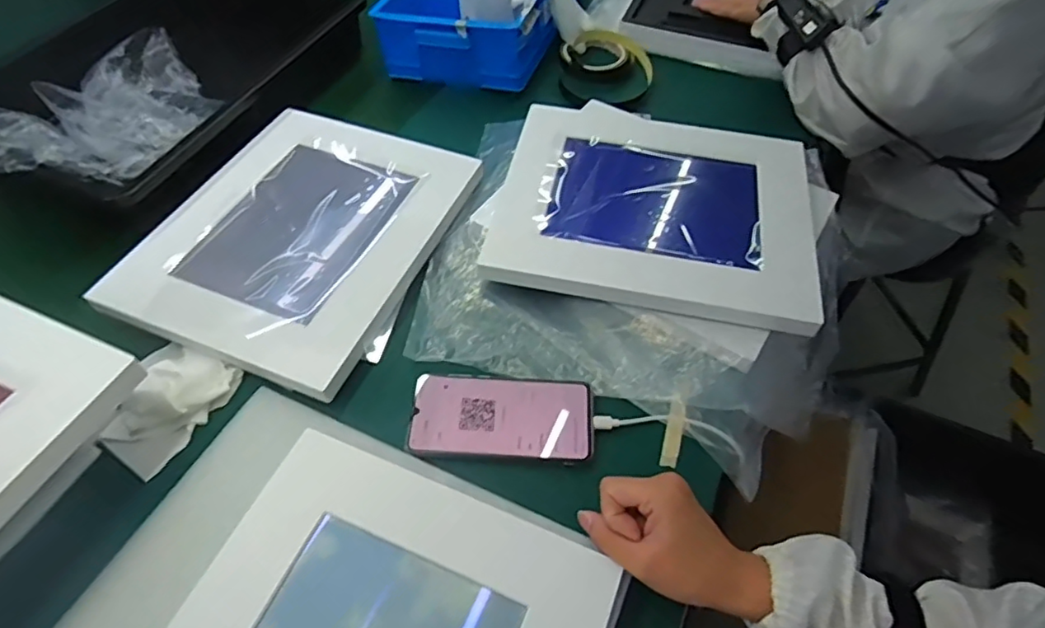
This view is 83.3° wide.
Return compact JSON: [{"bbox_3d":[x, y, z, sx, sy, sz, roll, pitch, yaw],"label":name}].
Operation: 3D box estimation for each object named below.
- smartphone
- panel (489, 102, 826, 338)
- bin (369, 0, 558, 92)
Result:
[{"bbox_3d":[-0.016,0.083,0.480,0.146,0.008,0.072,2,55,3],"label":"smartphone"},{"bbox_3d":[0.135,-0.115,0.596,0.308,0.033,0.263,9,56,8],"label":"panel"},{"bbox_3d":[-0.046,-0.447,0.815,0.215,0.083,0.331,12,56,10],"label":"bin"}]

